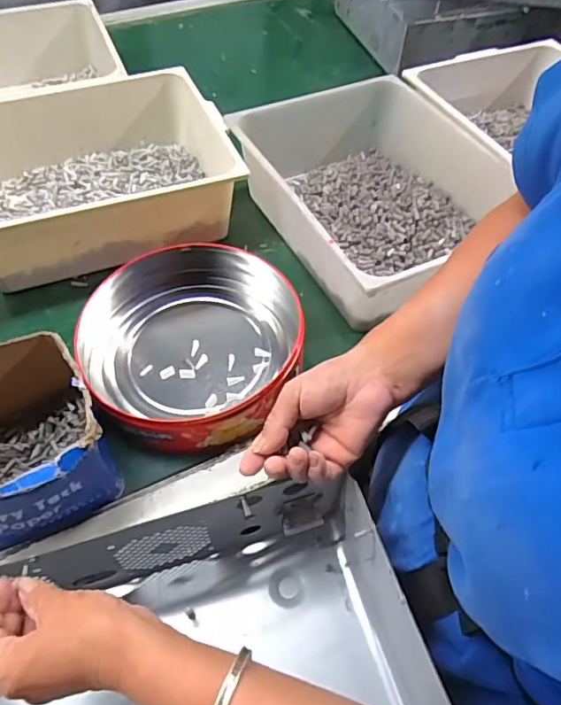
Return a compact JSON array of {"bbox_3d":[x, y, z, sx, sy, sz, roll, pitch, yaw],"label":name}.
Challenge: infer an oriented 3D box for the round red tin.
[{"bbox_3d":[-0.097,-0.020,0.602,0.255,0.065,0.277,0,54,-1],"label":"round red tin"}]

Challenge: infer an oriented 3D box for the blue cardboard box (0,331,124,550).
[{"bbox_3d":[-0.235,0.088,0.473,0.145,0.104,0.169,-27,59,-19],"label":"blue cardboard box"}]

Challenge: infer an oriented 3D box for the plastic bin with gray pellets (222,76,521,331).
[{"bbox_3d":[0.128,-0.207,0.692,0.277,0.112,0.349,-21,57,-15],"label":"plastic bin with gray pellets"}]

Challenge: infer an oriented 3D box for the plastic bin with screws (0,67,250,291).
[{"bbox_3d":[-0.262,-0.238,0.711,0.378,0.106,0.283,-18,57,-14],"label":"plastic bin with screws"}]

